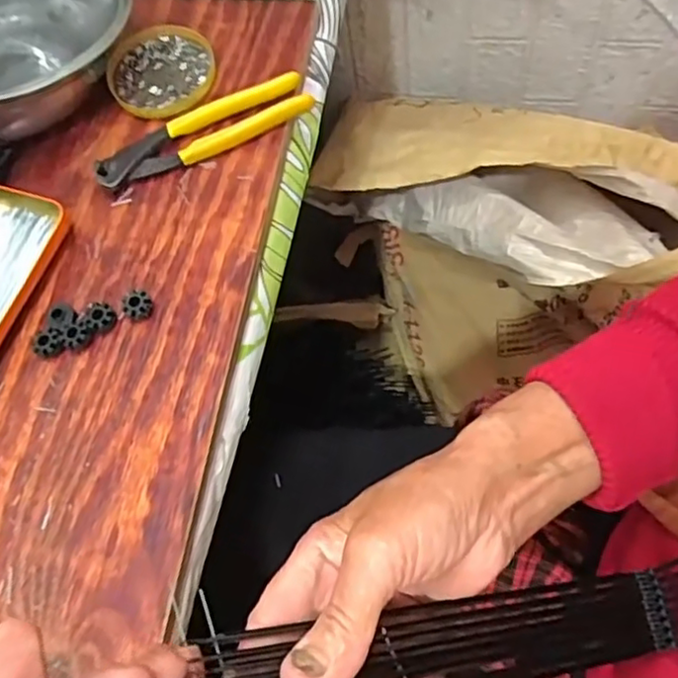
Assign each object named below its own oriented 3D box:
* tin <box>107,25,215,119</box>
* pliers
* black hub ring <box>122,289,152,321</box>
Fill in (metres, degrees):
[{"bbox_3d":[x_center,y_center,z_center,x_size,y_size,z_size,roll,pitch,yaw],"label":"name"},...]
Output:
[{"bbox_3d":[-0.140,-0.211,0.510,0.082,0.010,0.088,-1,67,2],"label":"tin"},{"bbox_3d":[-0.099,-0.151,0.475,0.160,0.024,0.035,-21,68,-6],"label":"pliers"},{"bbox_3d":[-0.134,-0.023,0.427,0.019,0.012,0.022,-33,70,-11],"label":"black hub ring"}]

